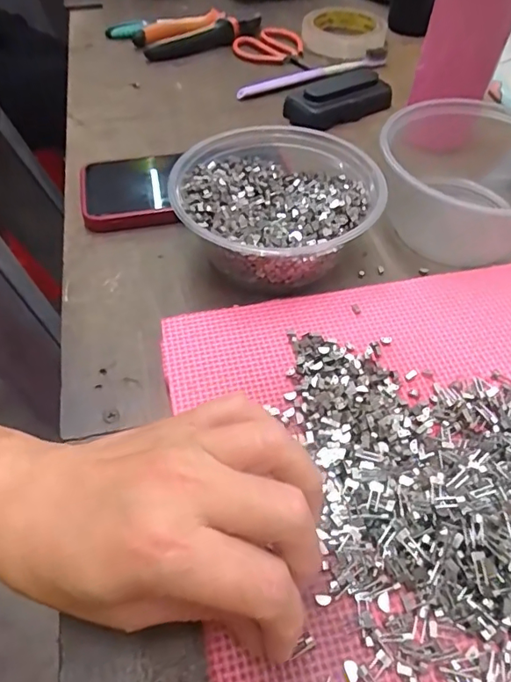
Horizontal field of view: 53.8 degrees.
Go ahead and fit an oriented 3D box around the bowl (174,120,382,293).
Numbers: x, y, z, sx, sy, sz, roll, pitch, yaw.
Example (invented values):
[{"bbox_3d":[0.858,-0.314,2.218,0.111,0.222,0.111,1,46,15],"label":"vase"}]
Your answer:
[{"bbox_3d":[0.014,-0.092,0.348,0.129,0.051,0.126,-1,52,1],"label":"bowl"}]

